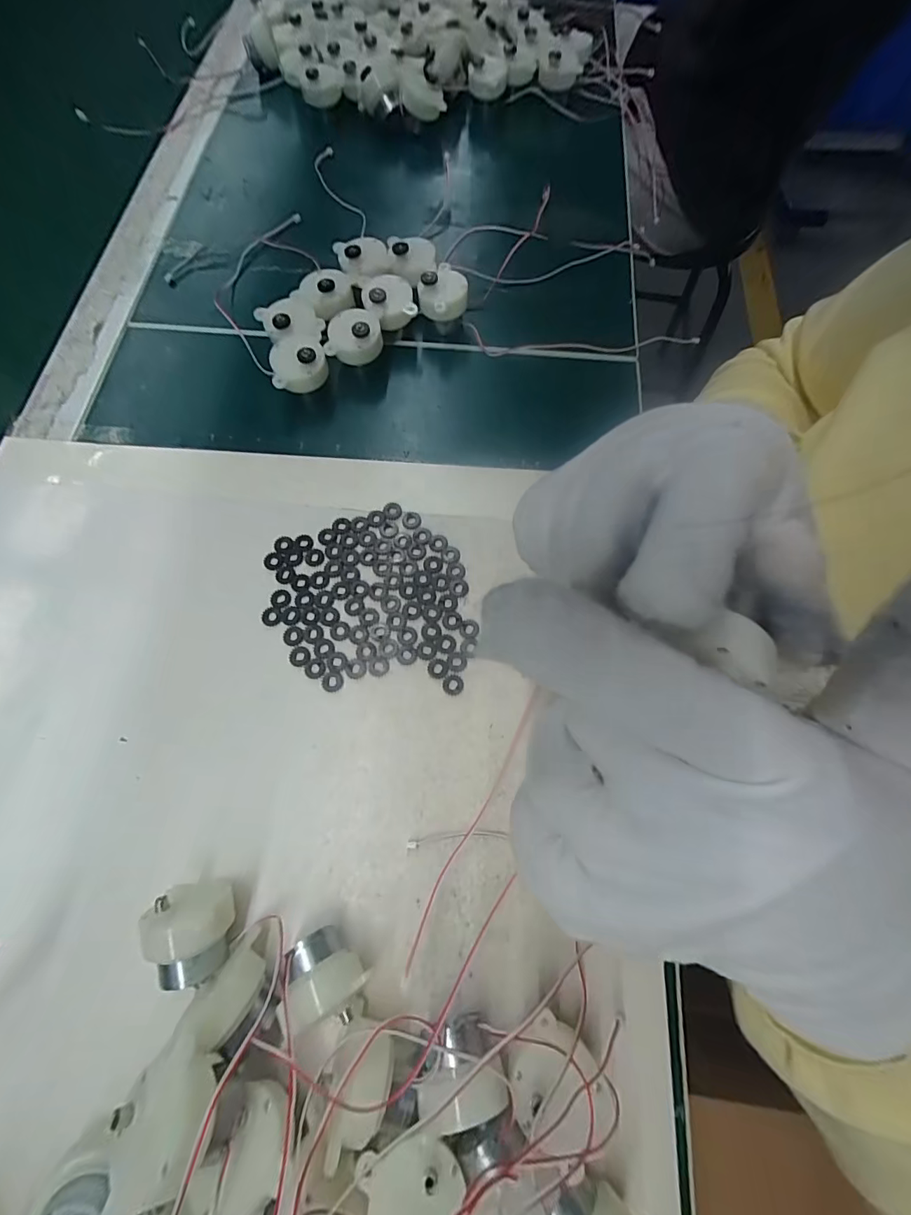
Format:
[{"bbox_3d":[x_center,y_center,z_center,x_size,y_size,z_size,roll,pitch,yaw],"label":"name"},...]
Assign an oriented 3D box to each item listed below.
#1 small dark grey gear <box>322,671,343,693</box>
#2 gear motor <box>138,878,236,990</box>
[{"bbox_3d":[-0.062,0.037,0.228,0.011,0.004,0.010,0,70,-1],"label":"small dark grey gear"},{"bbox_3d":[-0.104,0.130,0.180,0.033,0.033,0.031,0,70,-1],"label":"gear motor"}]

